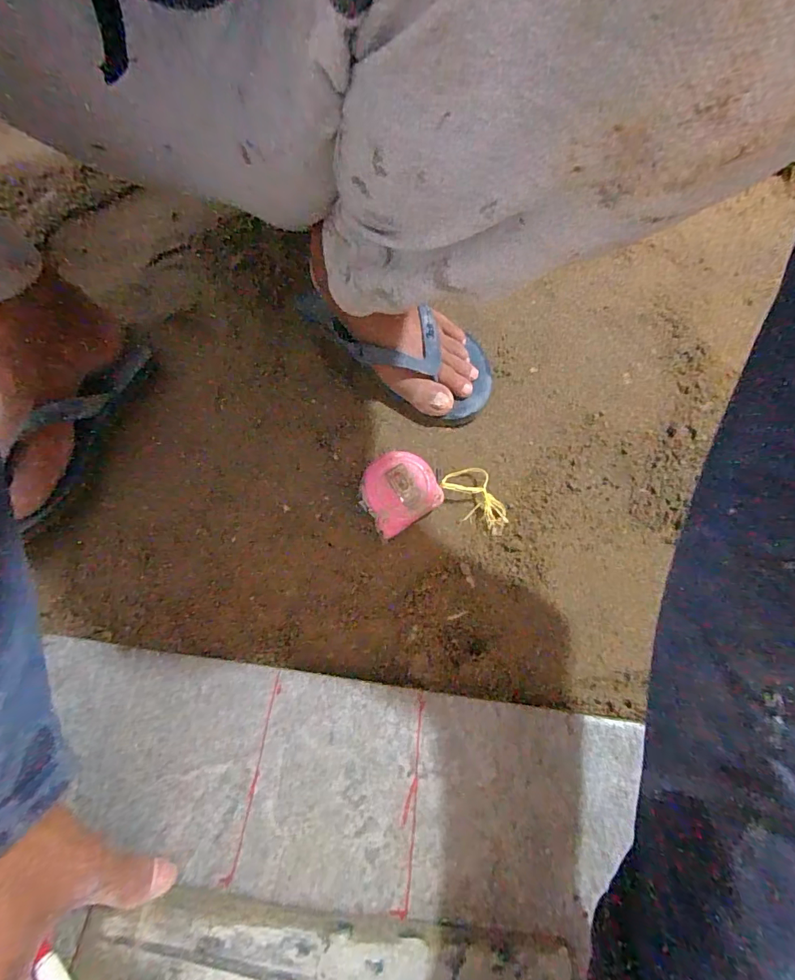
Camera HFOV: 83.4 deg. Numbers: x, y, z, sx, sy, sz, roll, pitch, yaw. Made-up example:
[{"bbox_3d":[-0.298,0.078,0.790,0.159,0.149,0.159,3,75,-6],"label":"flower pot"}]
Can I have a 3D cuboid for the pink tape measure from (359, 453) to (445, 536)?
[{"bbox_3d":[0.001,0.003,0.398,0.064,0.038,0.061,-30,70,-13],"label":"pink tape measure"}]

